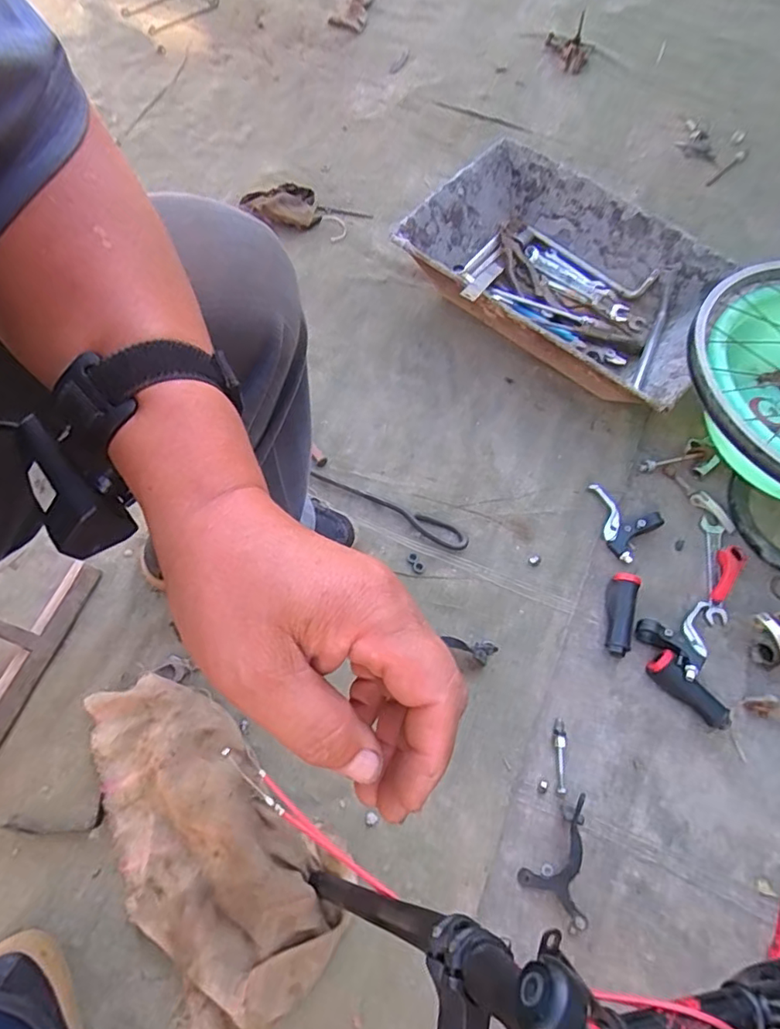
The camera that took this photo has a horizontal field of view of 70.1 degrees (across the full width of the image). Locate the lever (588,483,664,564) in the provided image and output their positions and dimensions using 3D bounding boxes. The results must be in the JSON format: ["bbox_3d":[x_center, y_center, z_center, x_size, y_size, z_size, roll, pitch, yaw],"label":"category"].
[{"bbox_3d":[0.309,0.003,0.761,0.102,0.032,0.077,40,71,16],"label":"lever"}]

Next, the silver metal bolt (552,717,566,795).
[{"bbox_3d":[0.198,0.282,0.650,0.013,0.009,0.079,6,65,2],"label":"silver metal bolt"}]

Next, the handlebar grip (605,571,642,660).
[{"bbox_3d":[0.296,0.128,0.712,0.034,0.033,0.102,12,66,4],"label":"handlebar grip"}]

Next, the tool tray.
[{"bbox_3d":[0.273,-0.369,0.897,0.487,0.134,0.301,38,70,15],"label":"tool tray"}]

